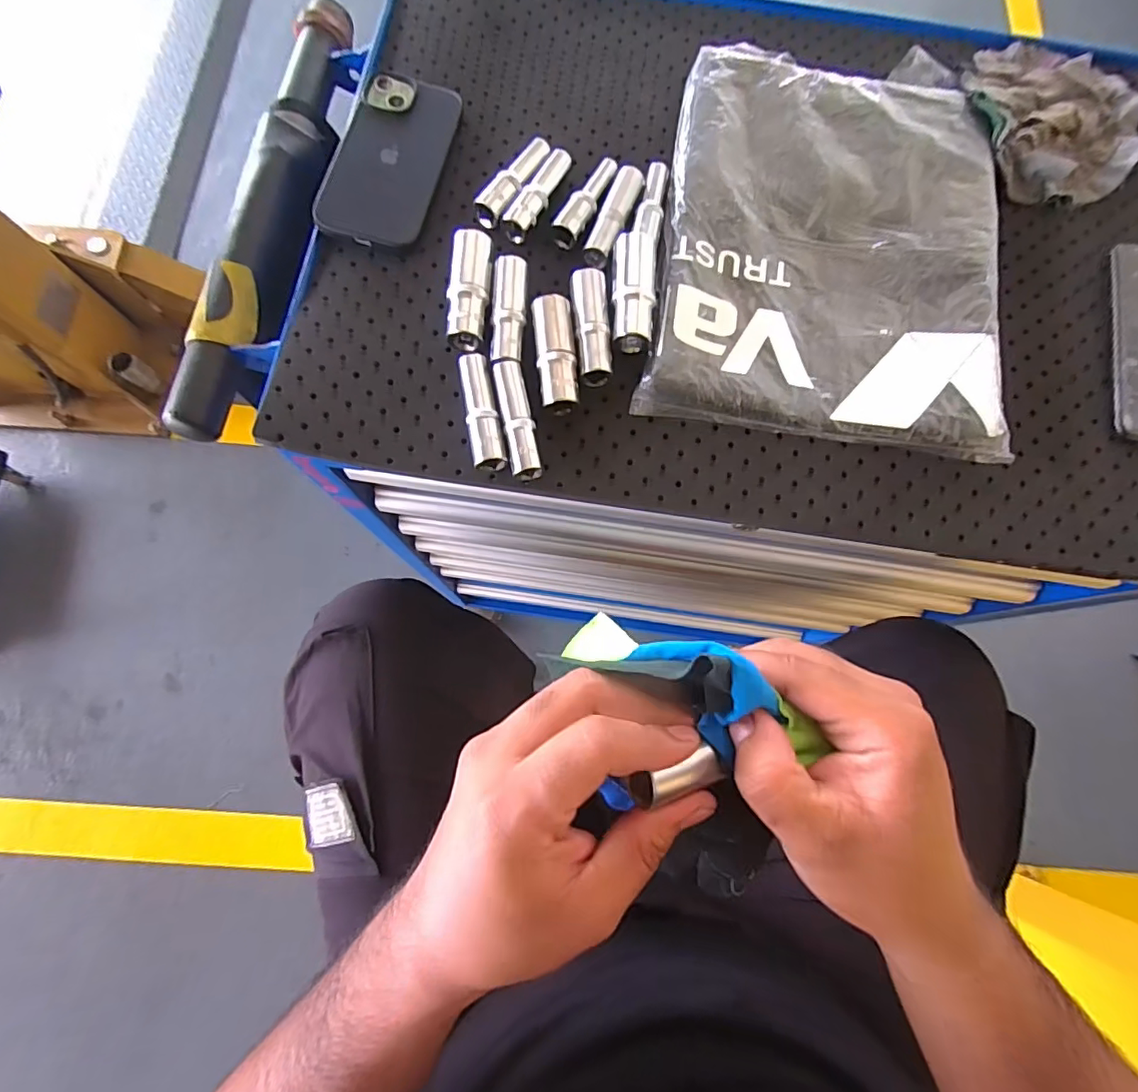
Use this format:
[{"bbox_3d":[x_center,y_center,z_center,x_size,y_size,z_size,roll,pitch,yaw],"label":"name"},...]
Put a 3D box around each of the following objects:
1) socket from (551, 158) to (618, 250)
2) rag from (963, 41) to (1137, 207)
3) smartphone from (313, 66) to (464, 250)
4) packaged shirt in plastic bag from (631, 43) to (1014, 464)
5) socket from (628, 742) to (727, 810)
[{"bbox_3d":[0.015,-0.257,0.408,0.020,0.014,0.079,30,77,6],"label":"socket"},{"bbox_3d":[0.393,-0.351,0.442,0.144,0.027,0.168,31,77,6],"label":"rag"},{"bbox_3d":[-0.132,-0.293,0.411,0.074,0.017,0.148,11,76,1],"label":"smartphone"},{"bbox_3d":[0.192,-0.237,0.405,0.233,0.016,0.332,9,76,0],"label":"packaged shirt in plastic bag"},{"bbox_3d":[0.043,0.090,0.214,0.040,0.013,0.015,-9,76,-21],"label":"socket"}]

